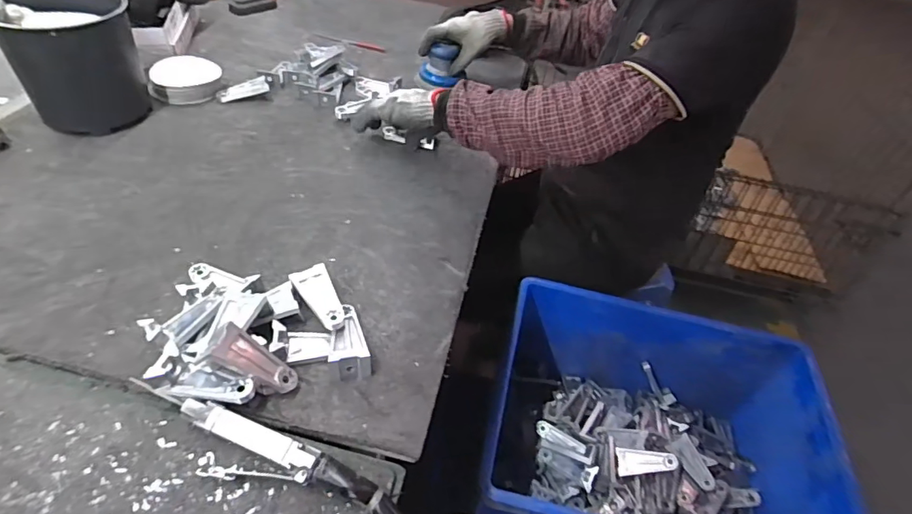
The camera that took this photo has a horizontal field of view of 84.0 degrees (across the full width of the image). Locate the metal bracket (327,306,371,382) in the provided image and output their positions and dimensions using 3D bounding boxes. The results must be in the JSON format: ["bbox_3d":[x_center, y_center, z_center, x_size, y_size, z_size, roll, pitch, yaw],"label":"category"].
[{"bbox_3d":[-0.122,0.091,0.575,0.044,0.031,0.093,-3,47,-12],"label":"metal bracket"}]

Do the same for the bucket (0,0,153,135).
[{"bbox_3d":[-0.597,-0.311,0.802,0.161,0.179,0.159,5,46,-5],"label":"bucket"}]

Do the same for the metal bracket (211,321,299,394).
[{"bbox_3d":[-0.209,0.111,0.522,0.024,0.092,0.036,-24,32,33],"label":"metal bracket"}]

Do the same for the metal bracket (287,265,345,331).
[{"bbox_3d":[-0.160,0.046,0.601,0.042,0.015,0.090,-25,56,-22],"label":"metal bracket"}]

